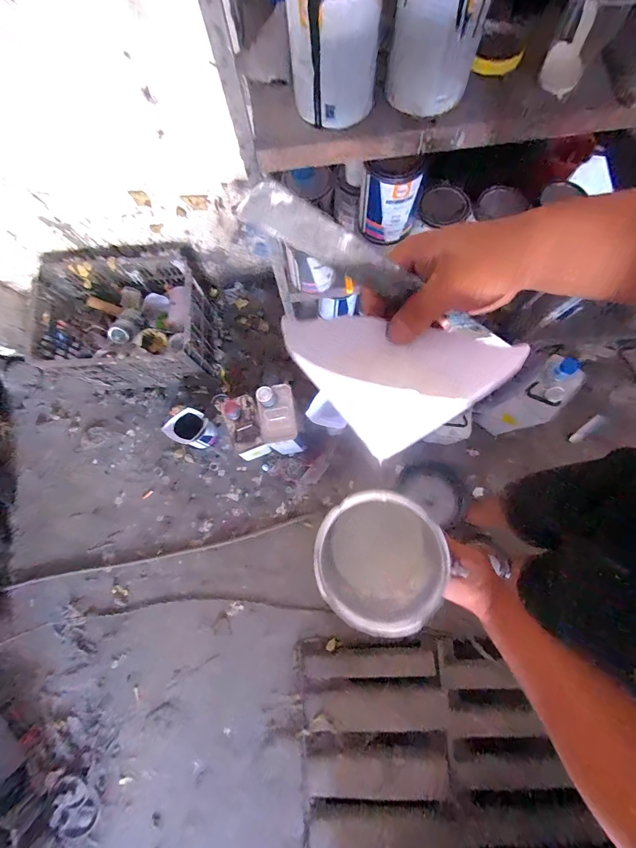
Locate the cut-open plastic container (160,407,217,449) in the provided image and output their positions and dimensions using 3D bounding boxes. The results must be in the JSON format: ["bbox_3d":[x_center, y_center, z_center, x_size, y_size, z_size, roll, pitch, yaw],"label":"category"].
[{"bbox_3d":[-0.414,0.023,1.127,0.115,0.175,0.116,28,82,7],"label":"cut-open plastic container"}]

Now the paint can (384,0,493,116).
[{"bbox_3d":[0.137,-0.455,0.374,0.095,0.134,0.095,0,79,2],"label":"paint can"}]

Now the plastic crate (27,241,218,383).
[{"bbox_3d":[-0.640,-0.360,1.133,0.531,0.244,0.432,-6,79,1],"label":"plastic crate"}]

